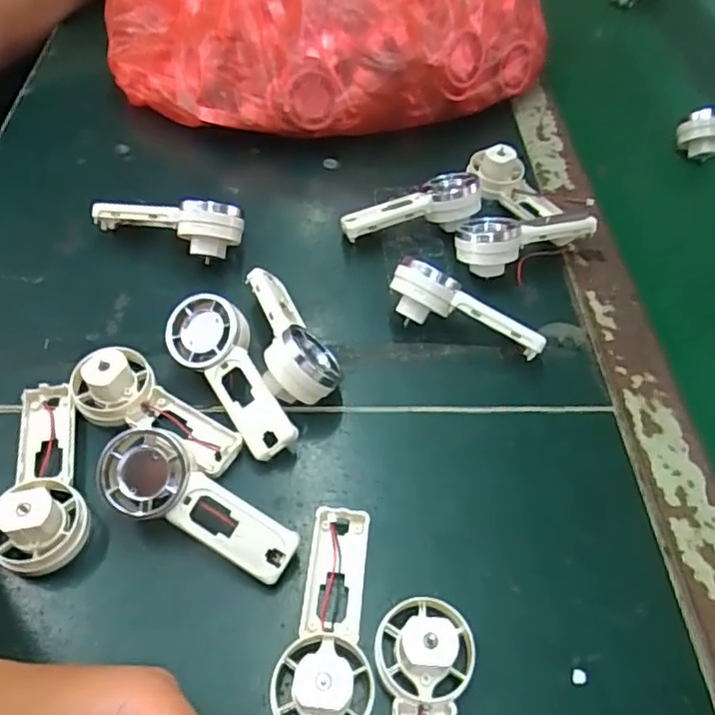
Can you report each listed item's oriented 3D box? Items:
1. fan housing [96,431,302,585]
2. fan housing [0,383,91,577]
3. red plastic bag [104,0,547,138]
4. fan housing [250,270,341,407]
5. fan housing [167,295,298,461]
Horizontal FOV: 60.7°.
[{"bbox_3d":[-0.071,0.066,0.275,0.093,0.020,0.037,31,81,5],"label":"fan housing"},{"bbox_3d":[-0.147,0.050,0.280,0.037,0.028,0.092,-12,55,-13],"label":"fan housing"},{"bbox_3d":[-0.033,-0.290,0.493,0.318,0.130,0.251,-16,56,-16],"label":"red plastic bag"},{"bbox_3d":[-0.034,-0.013,0.335,0.039,0.038,0.088,-8,54,-10],"label":"fan housing"},{"bbox_3d":[-0.064,0.010,0.313,0.038,0.039,0.090,-25,58,-21],"label":"fan housing"}]

